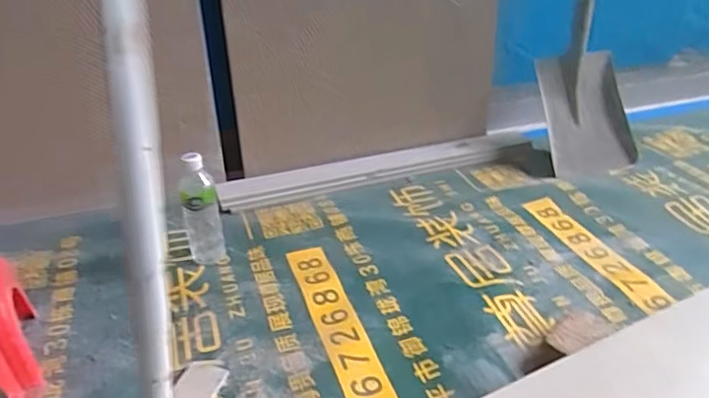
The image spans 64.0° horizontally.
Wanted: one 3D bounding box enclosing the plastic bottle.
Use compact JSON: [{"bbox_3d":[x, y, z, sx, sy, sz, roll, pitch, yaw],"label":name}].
[{"bbox_3d":[-0.270,0.018,0.997,0.062,0.198,0.051,-12,32,-18],"label":"plastic bottle"}]

